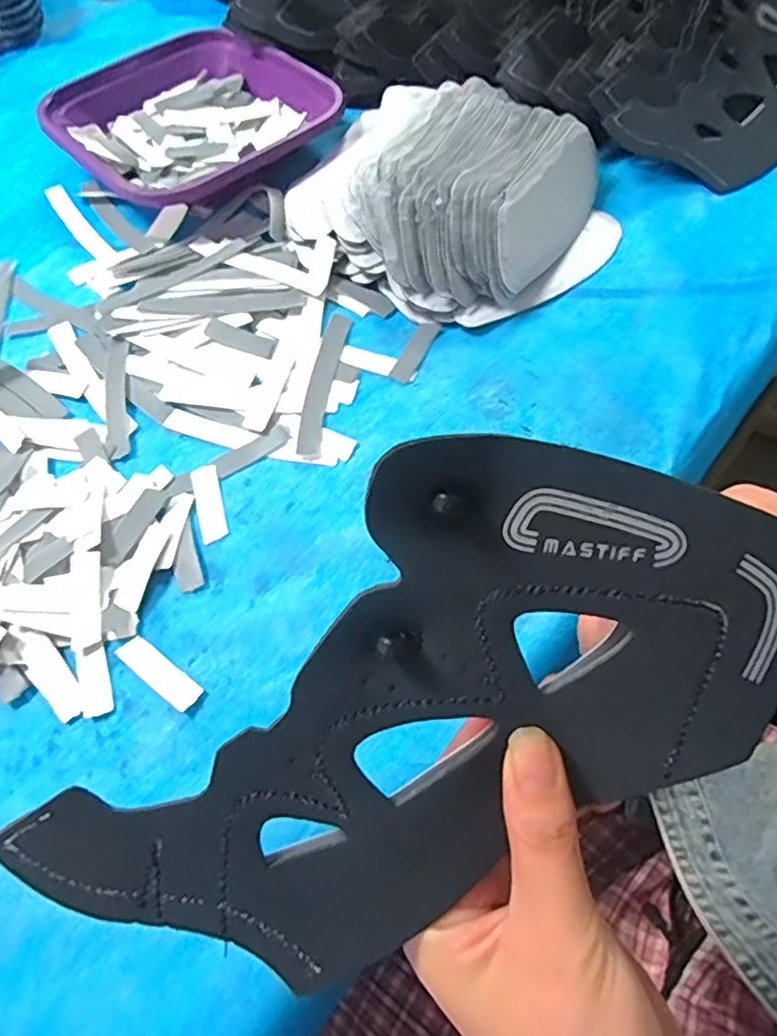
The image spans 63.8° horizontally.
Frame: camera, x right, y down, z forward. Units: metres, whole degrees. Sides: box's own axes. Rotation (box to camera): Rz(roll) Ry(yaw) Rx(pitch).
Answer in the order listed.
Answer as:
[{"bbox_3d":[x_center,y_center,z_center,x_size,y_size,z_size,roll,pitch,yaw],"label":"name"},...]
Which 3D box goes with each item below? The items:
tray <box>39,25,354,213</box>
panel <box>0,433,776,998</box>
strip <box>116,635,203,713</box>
[{"bbox_3d":[-0.146,-0.298,0.469,0.188,0.040,0.150,-37,66,-17],"label":"tray"},{"bbox_3d":[0.014,0.058,0.173,0.197,0.013,0.122,-44,101,4],"label":"panel"},{"bbox_3d":[-0.107,0.072,0.292,0.045,0.004,0.014,33,67,19],"label":"strip"}]

